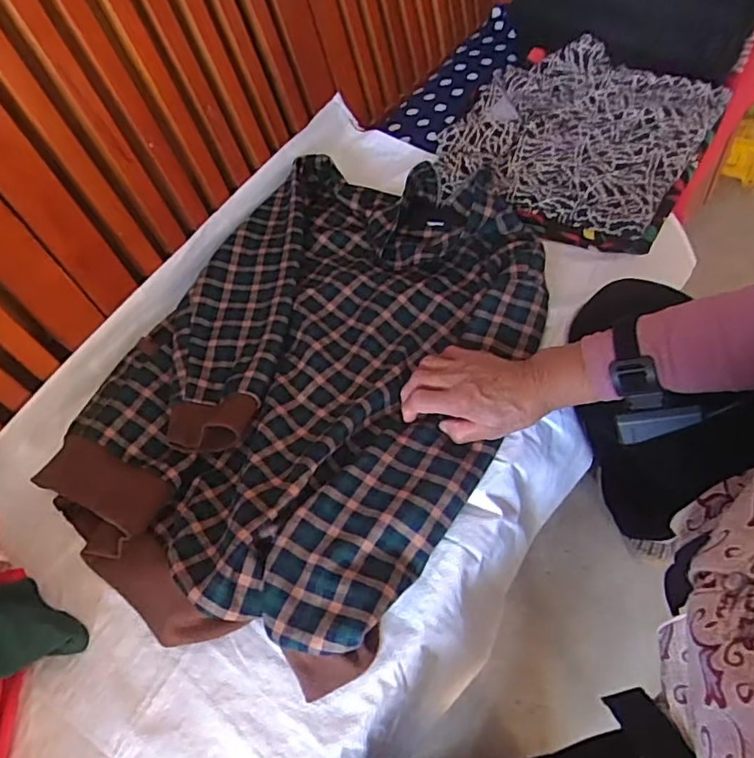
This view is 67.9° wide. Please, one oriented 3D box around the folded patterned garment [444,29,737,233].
[{"bbox_3d":[0.266,-0.353,0.783,0.329,0.029,0.338,25,66,31],"label":"folded patterned garment"}]

